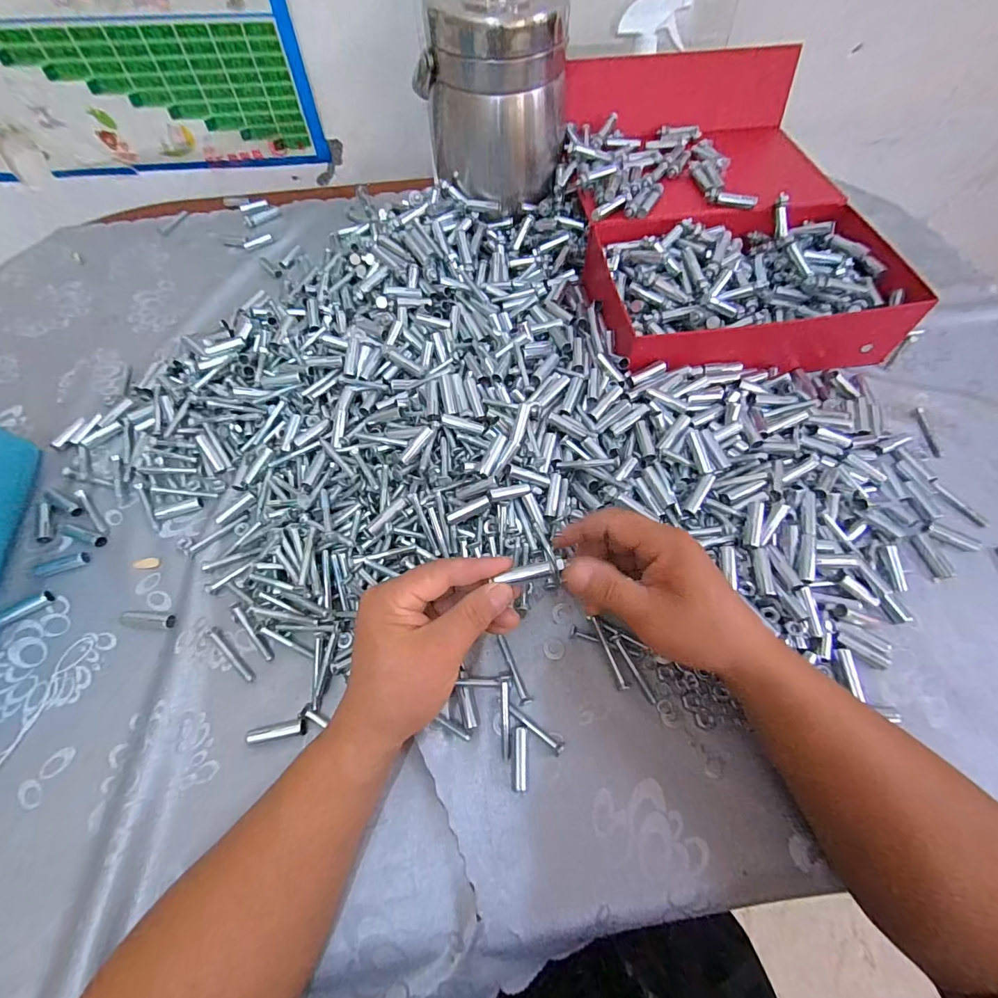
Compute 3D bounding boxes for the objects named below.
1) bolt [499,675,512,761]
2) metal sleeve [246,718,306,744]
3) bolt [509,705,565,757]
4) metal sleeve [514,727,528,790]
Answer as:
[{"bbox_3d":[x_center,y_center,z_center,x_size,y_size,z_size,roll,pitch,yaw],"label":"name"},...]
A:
[{"bbox_3d":[0.005,0.159,0.319,0.008,0.011,0.055,-1,62,1],"label":"bolt"},{"bbox_3d":[-0.162,0.168,0.316,0.042,0.010,0.011,-9,62,-4],"label":"metal sleeve"},{"bbox_3d":[0.026,0.167,0.317,0.046,0.008,0.008,31,67,16],"label":"bolt"},{"bbox_3d":[0.015,0.183,0.309,0.009,0.008,0.039,3,62,3],"label":"metal sleeve"}]

